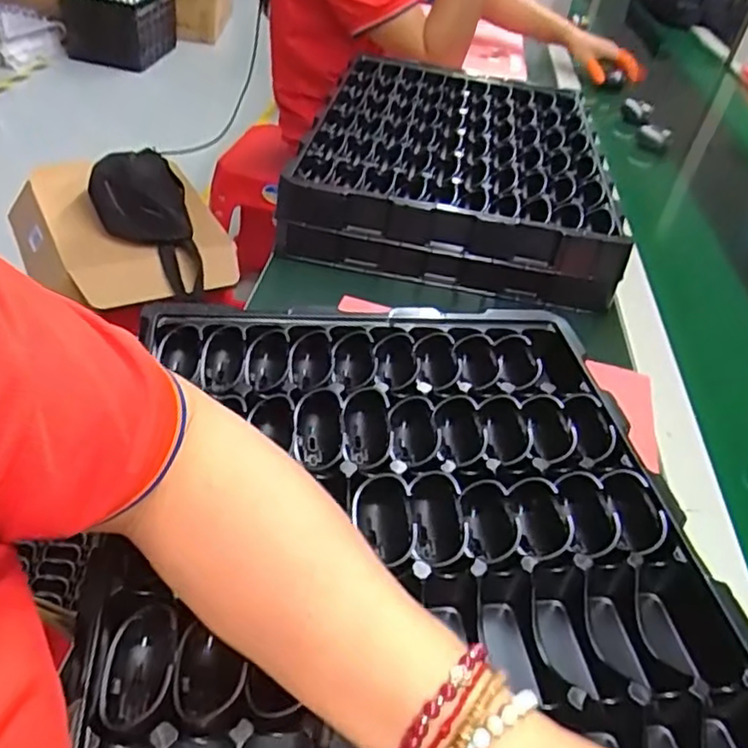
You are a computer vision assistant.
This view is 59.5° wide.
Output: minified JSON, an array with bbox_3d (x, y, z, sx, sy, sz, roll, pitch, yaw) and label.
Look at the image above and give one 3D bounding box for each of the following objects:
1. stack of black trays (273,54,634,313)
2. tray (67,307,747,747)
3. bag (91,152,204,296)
[{"bbox_3d":[0.092,-0.245,0.759,0.329,0.077,0.389,11,41,1],"label":"stack of black trays"},{"bbox_3d":[0.028,0.119,0.345,0.324,0.066,0.454,2,41,-9],"label":"tray"},{"bbox_3d":[-0.357,-0.262,1.046,0.148,0.066,0.291,-19,65,-25],"label":"bag"}]

